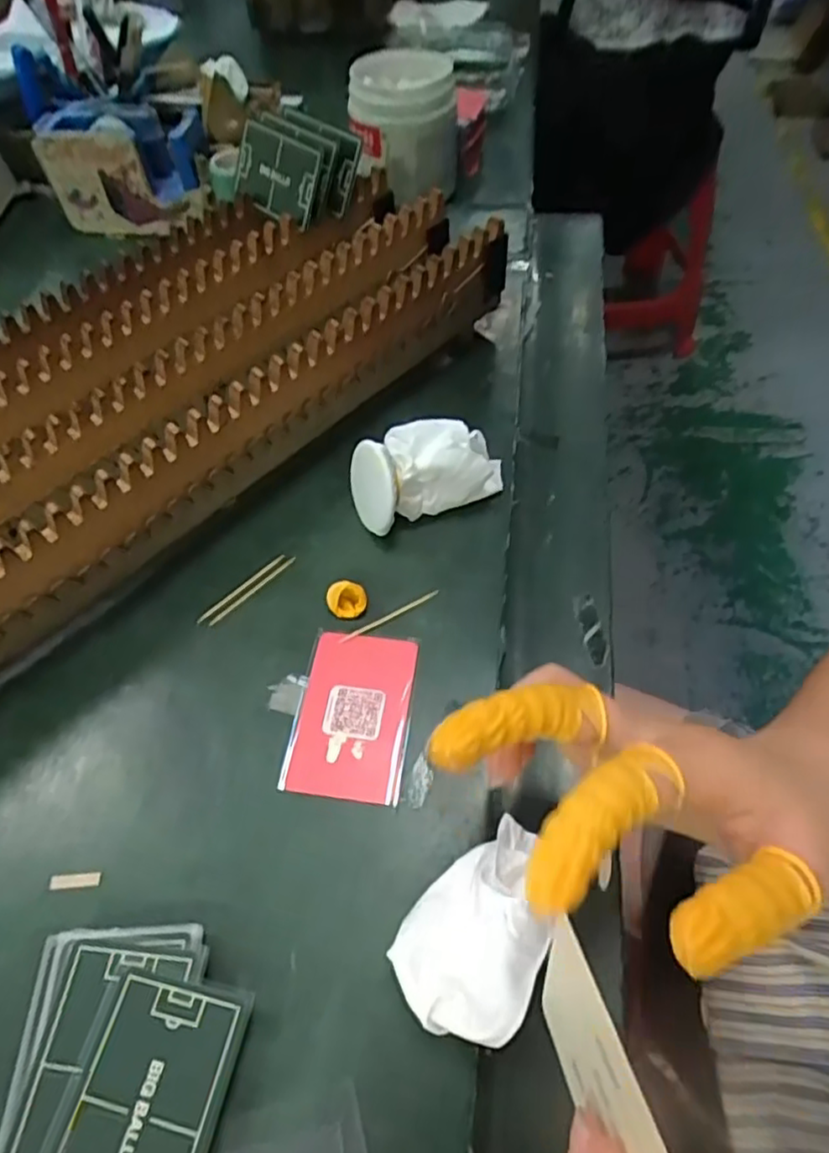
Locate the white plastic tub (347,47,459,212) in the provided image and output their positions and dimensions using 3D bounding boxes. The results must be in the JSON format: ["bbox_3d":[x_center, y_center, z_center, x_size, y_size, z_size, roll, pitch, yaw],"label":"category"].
[{"bbox_3d":[-0.009,-0.390,0.580,0.091,0.105,0.078,-1,57,3],"label":"white plastic tub"}]

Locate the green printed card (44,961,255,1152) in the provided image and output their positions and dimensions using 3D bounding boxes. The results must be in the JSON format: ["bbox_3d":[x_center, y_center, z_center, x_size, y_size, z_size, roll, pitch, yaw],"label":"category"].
[{"bbox_3d":[-0.100,0.195,0.243,0.055,0.004,0.087,10,57,8],"label":"green printed card"}]

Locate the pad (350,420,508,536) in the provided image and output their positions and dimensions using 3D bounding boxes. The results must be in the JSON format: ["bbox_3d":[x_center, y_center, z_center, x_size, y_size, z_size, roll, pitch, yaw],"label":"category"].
[{"bbox_3d":[0.008,-0.065,0.396,0.092,0.045,0.051,-22,58,-11],"label":"pad"}]

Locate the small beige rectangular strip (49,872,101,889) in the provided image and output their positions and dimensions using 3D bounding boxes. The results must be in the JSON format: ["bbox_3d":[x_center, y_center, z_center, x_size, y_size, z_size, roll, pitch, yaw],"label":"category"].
[{"bbox_3d":[-0.153,0.136,0.300,0.022,0.004,0.006,-5,57,0],"label":"small beige rectangular strip"}]

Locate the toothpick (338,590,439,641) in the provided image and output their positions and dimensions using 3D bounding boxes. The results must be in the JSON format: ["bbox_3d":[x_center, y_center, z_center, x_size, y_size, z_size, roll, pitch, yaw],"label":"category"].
[{"bbox_3d":[-0.013,0.021,0.366,0.060,0.004,0.004,-27,59,-14],"label":"toothpick"}]

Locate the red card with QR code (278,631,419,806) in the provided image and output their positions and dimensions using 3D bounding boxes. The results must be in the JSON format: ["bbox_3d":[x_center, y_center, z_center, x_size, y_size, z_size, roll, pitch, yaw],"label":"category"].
[{"bbox_3d":[-0.031,0.069,0.339,0.057,0.004,0.085,6,57,7],"label":"red card with QR code"}]

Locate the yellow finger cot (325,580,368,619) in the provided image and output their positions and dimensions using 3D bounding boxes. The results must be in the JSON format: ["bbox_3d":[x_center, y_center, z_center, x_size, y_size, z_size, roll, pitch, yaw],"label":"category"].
[{"bbox_3d":[-0.037,0.012,0.365,0.021,0.015,0.016,-13,57,-6],"label":"yellow finger cot"}]

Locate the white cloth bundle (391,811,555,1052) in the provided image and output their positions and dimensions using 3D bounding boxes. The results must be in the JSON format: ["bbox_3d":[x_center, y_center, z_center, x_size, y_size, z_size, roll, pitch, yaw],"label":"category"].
[{"bbox_3d":[0.027,0.138,0.270,0.051,0.034,0.081,23,61,17],"label":"white cloth bundle"}]

